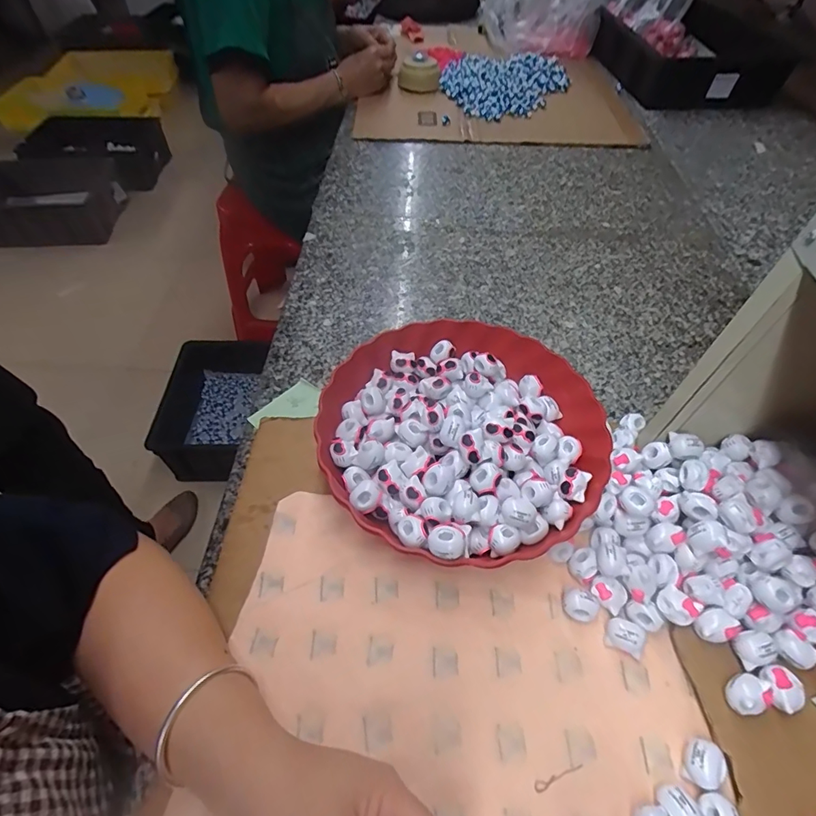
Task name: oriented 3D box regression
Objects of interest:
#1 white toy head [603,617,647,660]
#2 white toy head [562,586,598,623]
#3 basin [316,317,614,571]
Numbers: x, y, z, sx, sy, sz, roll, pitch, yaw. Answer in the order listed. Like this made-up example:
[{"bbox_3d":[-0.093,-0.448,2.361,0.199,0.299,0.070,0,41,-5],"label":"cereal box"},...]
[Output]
[{"bbox_3d":[0.153,0.163,0.328,0.023,0.019,0.019,29,55,21],"label":"white toy head"},{"bbox_3d":[0.125,0.146,0.339,0.024,0.021,0.021,5,50,3],"label":"white toy head"},{"bbox_3d":[0.046,0.022,0.406,0.233,0.066,0.231,1,50,-1],"label":"basin"}]

